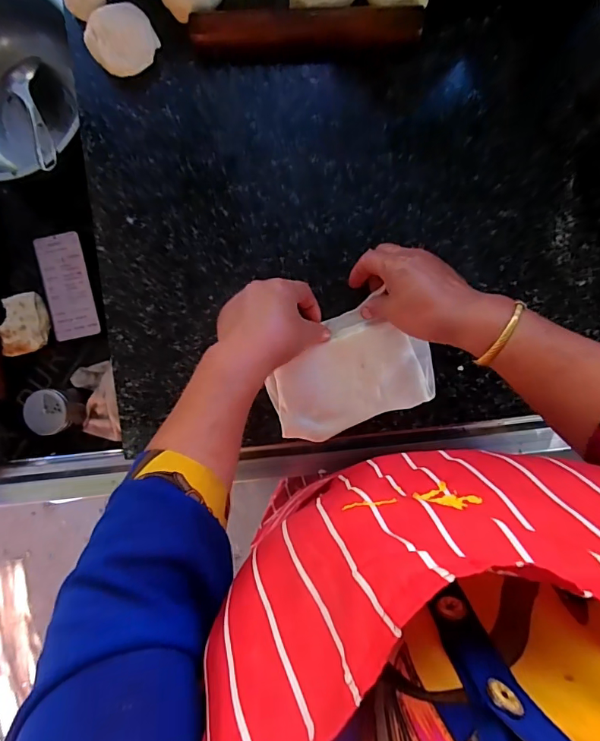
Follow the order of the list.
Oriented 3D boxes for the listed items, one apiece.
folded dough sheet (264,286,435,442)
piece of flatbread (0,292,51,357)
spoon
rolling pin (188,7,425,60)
[{"bbox_3d":[0.051,0.002,0.470,0.168,0.015,0.115,-21,92,3],"label":"folded dough sheet"},{"bbox_3d":[-0.422,-0.071,0.675,0.076,0.017,0.091,-7,93,7],"label":"piece of flatbread"},{"bbox_3d":[-0.366,-0.354,0.616,0.046,0.025,0.208,-23,75,3],"label":"spoon"},{"bbox_3d":[0.007,-0.342,0.445,0.227,0.031,0.035,-3,93,2],"label":"rolling pin"}]

